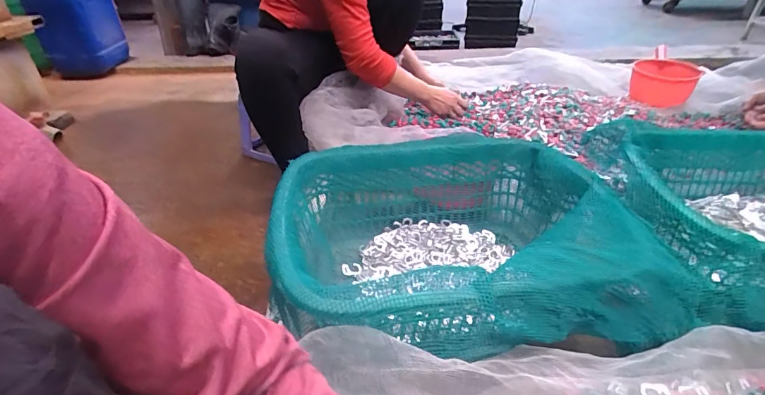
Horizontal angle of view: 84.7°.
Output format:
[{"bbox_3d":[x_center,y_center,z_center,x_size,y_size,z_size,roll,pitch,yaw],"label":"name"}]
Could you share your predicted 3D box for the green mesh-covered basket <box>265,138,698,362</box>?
[{"bbox_3d":[0.095,0.070,0.593,0.455,0.175,0.371,-12,33,-6],"label":"green mesh-covered basket"}]

